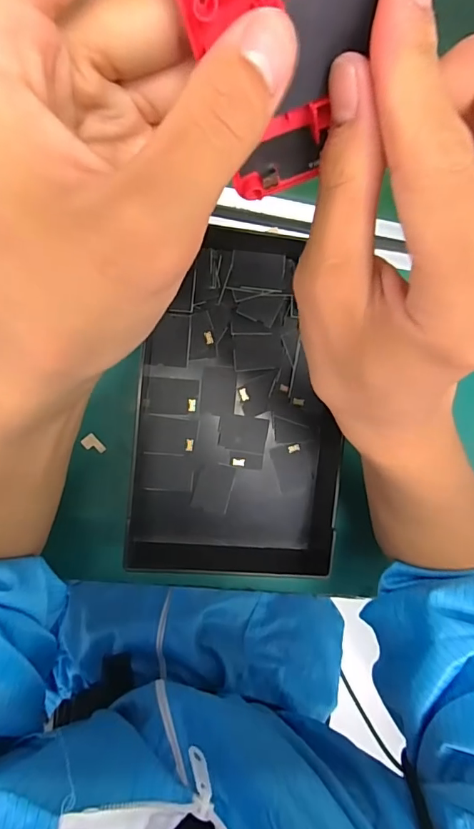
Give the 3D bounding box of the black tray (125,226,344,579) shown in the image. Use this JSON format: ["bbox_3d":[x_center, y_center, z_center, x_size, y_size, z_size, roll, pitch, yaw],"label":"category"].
[{"bbox_3d":[0.007,0.001,0.382,0.173,0.030,0.278,5,93,-8],"label":"black tray"}]

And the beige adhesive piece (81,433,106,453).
[{"bbox_3d":[-0.119,0.026,0.379,0.012,0.004,0.020,-42,107,-19],"label":"beige adhesive piece"}]

